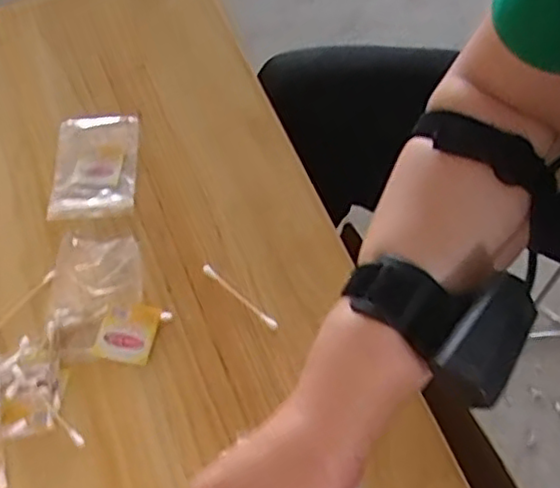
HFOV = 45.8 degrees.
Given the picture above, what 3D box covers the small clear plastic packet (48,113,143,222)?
[{"bbox_3d":[-0.153,-0.066,0.553,0.068,0.012,0.101,-3,57,0],"label":"small clear plastic packet"}]

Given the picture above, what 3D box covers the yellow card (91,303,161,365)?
[{"bbox_3d":[-0.109,0.062,0.475,0.040,0.004,0.044,9,57,8],"label":"yellow card"}]

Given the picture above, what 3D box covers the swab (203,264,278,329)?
[{"bbox_3d":[-0.030,0.039,0.491,0.074,0.006,0.006,37,65,23],"label":"swab"}]

